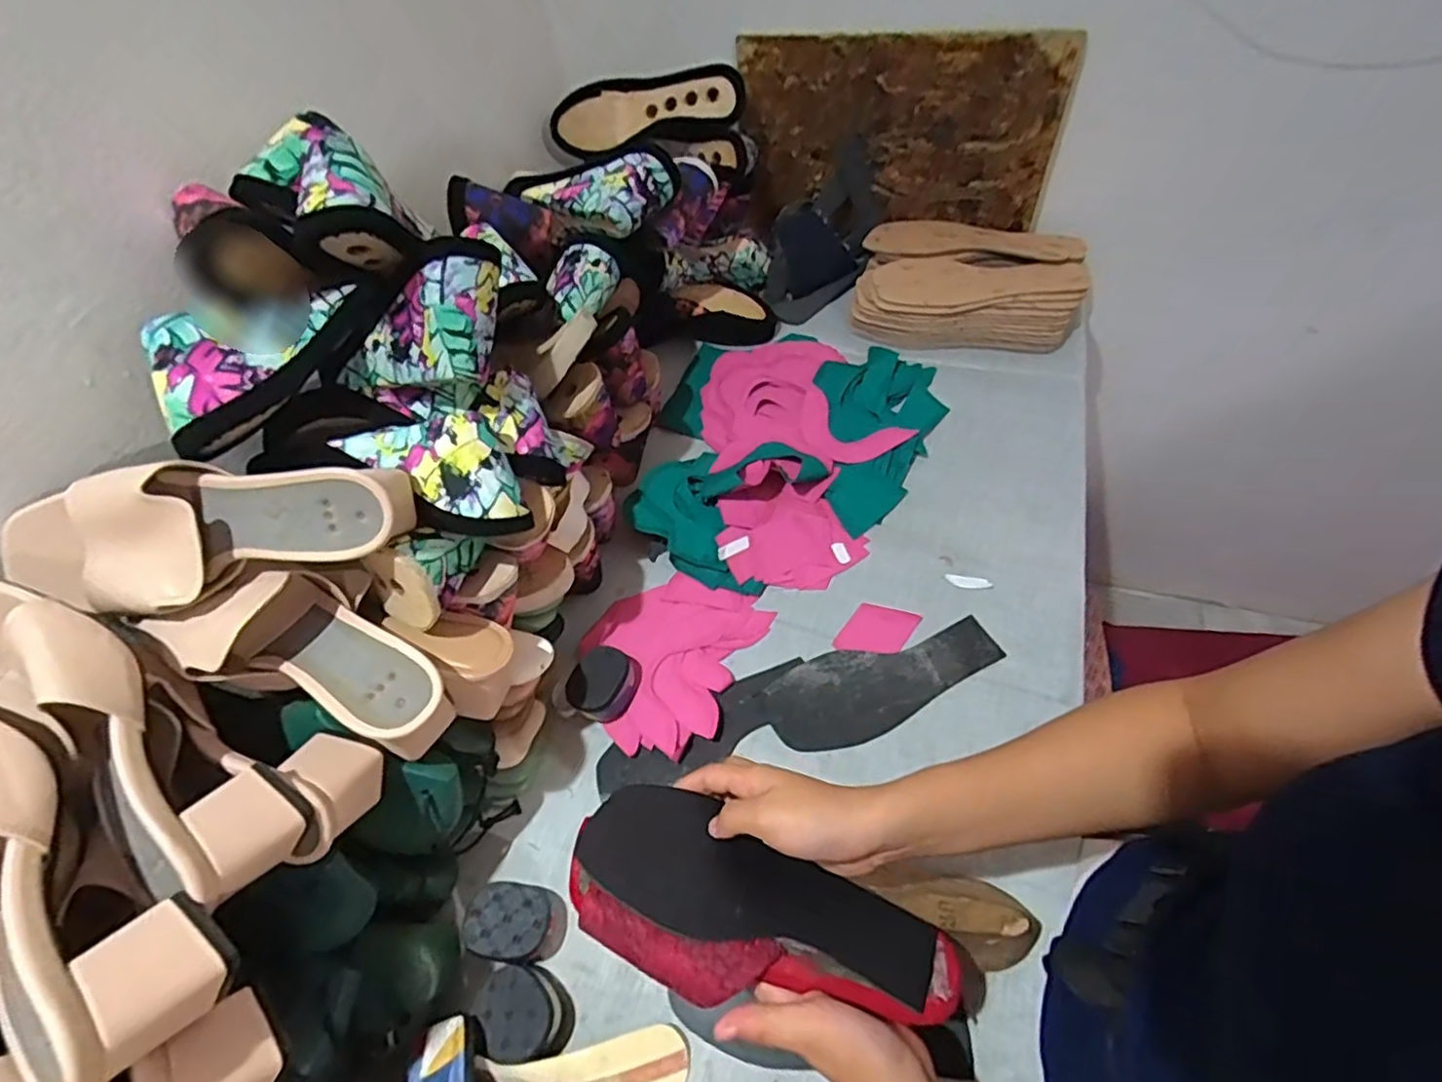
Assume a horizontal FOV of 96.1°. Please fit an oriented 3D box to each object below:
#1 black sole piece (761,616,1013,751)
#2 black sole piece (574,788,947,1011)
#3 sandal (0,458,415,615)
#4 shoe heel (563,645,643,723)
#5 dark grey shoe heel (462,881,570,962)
[{"bbox_3d":[0.143,0.123,0.573,0.205,0.011,0.080,-21,56,-5],"label":"black sole piece"},{"bbox_3d":[0.022,0.209,0.383,0.212,0.010,0.074,23,37,6],"label":"black sole piece"},{"bbox_3d":[-0.329,-0.003,0.419,0.242,0.073,0.091,-11,89,-4],"label":"sandal"},{"bbox_3d":[-0.106,0.126,0.580,0.055,0.022,0.064,22,62,22],"label":"shoe heel"},{"bbox_3d":[-0.154,0.292,0.493,0.069,0.048,0.053,7,58,12],"label":"dark grey shoe heel"}]

